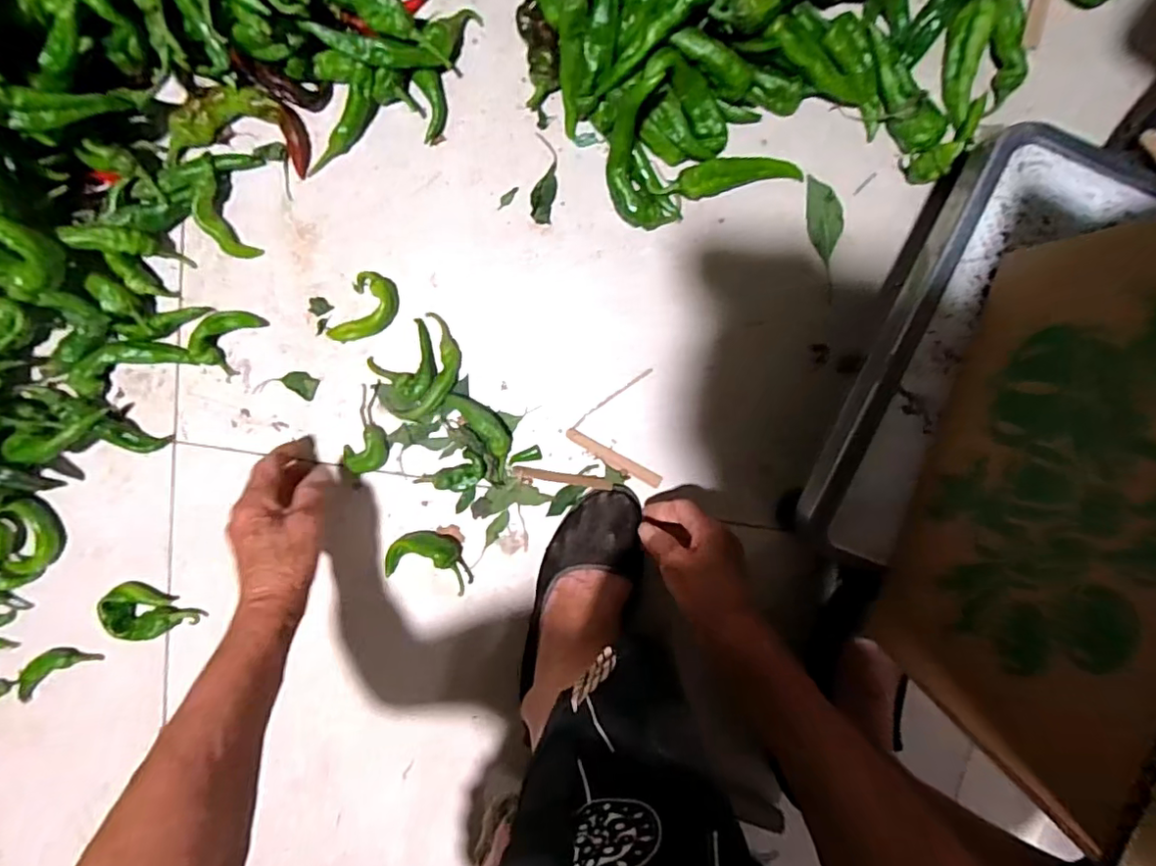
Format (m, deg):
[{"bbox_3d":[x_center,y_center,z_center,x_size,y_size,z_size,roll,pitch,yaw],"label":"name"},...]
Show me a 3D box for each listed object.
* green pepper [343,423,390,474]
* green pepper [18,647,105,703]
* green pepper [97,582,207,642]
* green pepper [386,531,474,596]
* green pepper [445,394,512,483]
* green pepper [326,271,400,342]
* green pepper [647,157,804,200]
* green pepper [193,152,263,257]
[{"bbox_3d":[-0.191,0.017,0.522,0.046,0.019,0.035,-40,97,7],"label":"green pepper"},{"bbox_3d":[-0.513,0.230,0.563,0.096,0.012,0.032,-29,98,5],"label":"green pepper"},{"bbox_3d":[-0.404,0.171,0.540,0.083,0.032,0.036,20,99,-3],"label":"green pepper"},{"bbox_3d":[-0.138,0.117,0.535,0.078,0.024,0.052,9,99,-1],"label":"green pepper"},{"bbox_3d":[-0.084,0.000,0.517,0.033,0.018,0.087,-36,97,6],"label":"green pepper"},{"bbox_3d":[-0.186,-0.106,0.502,0.044,0.019,0.069,28,99,-4],"label":"green pepper"},{"bbox_3d":[0.123,-0.210,0.470,0.125,0.034,0.023,-13,99,3],"label":"green pepper"},{"bbox_3d":[-0.300,-0.186,0.482,0.030,0.023,0.081,-11,118,2],"label":"green pepper"}]

